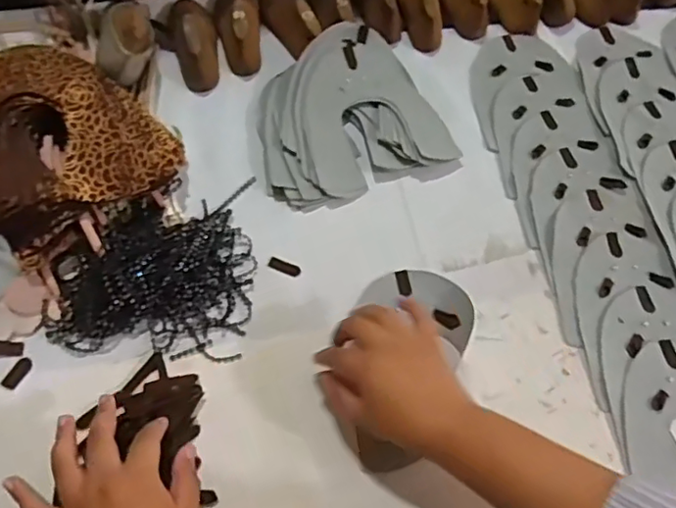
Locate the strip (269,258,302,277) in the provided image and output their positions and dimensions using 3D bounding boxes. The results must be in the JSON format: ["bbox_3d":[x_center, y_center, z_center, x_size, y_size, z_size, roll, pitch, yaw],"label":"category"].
[{"bbox_3d":[-0.050,0.012,0.548,0.030,0.004,0.011,21,61,9],"label":"strip"}]

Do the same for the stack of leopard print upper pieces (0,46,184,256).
[{"bbox_3d":[-0.259,-0.103,0.529,0.198,0.064,0.179,-29,66,-18],"label":"stack of leopard print upper pieces"}]

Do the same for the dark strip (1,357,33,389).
[{"bbox_3d":[-0.265,0.098,0.483,0.014,0.005,0.027,23,62,10],"label":"dark strip"}]

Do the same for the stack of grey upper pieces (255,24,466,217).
[{"bbox_3d":[0.005,-0.149,0.619,0.200,0.044,0.186,-18,63,-13],"label":"stack of grey upper pieces"}]

